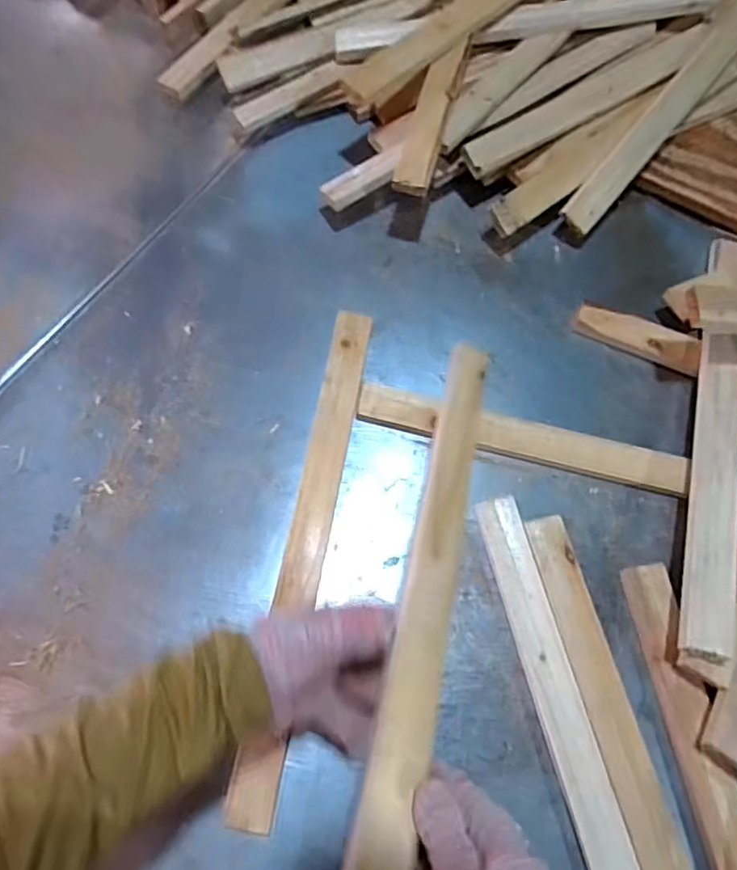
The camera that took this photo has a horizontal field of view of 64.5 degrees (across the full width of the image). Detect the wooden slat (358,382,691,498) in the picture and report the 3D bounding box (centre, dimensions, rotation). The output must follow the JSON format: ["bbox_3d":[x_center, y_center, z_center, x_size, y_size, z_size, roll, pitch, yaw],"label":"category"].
[{"bbox_3d":[0.160,0.002,0.607,0.341,0.022,0.045,12,67,4],"label":"wooden slat"}]

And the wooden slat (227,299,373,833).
[{"bbox_3d":[-0.055,0.091,0.562,0.040,0.017,0.491,9,66,3],"label":"wooden slat"}]

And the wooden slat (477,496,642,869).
[{"bbox_3d":[0.183,0.289,0.495,0.043,0.013,0.487,-11,67,-6],"label":"wooden slat"}]

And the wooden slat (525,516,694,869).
[{"bbox_3d":[0.231,0.300,0.492,0.047,0.016,0.474,-11,67,-6],"label":"wooden slat"}]

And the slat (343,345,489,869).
[{"bbox_3d":[0.054,0.103,0.478,0.042,0.028,0.469,13,54,4],"label":"slat"}]

